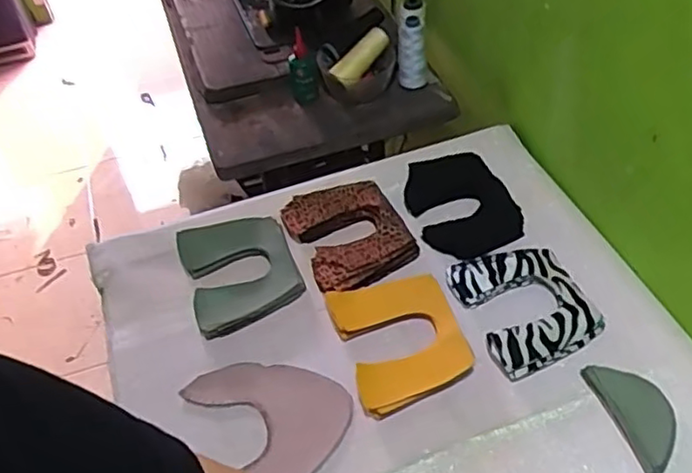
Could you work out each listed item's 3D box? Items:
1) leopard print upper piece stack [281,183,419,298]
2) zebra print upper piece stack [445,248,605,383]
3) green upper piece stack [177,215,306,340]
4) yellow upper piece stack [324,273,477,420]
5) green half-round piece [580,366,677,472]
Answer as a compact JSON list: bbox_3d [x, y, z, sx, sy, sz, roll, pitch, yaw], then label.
[{"bbox_3d":[0.004,-0.008,0.830,0.130,0.024,0.160,-21,49,-14],"label":"leopard print upper piece stack"},{"bbox_3d":[0.202,0.076,0.739,0.130,0.018,0.153,-17,48,-10],"label":"zebra print upper piece stack"},{"bbox_3d":[-0.129,0.042,0.811,0.130,0.032,0.152,-19,48,-12],"label":"green upper piece stack"},{"bbox_3d":[0.058,0.104,0.714,0.127,0.033,0.157,-16,48,-9],"label":"yellow upper piece stack"},{"bbox_3d":[0.289,0.170,0.646,0.062,0.008,0.113,-16,48,-10],"label":"green half-round piece"}]

